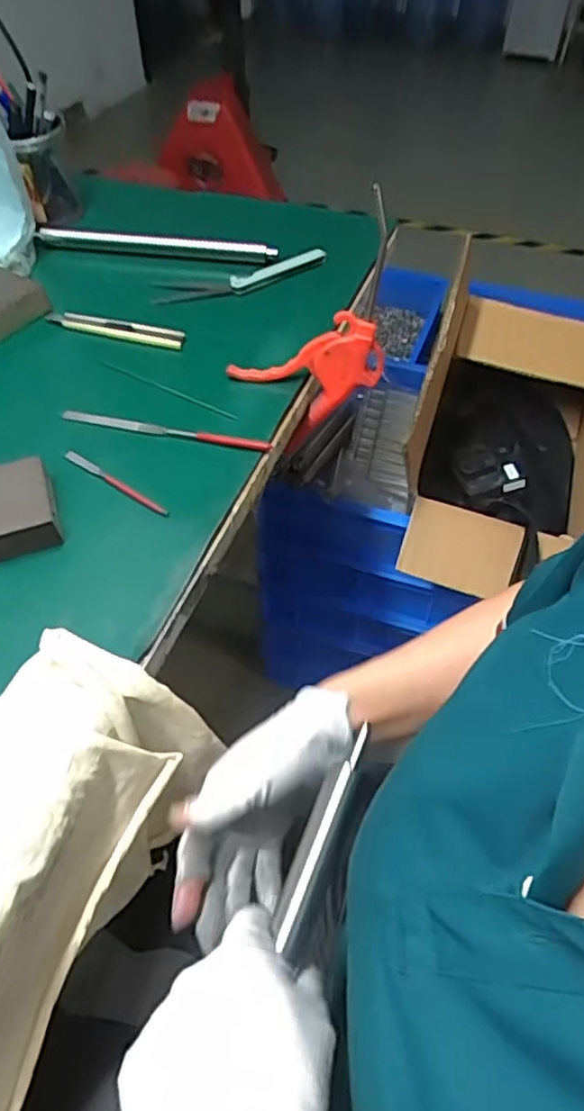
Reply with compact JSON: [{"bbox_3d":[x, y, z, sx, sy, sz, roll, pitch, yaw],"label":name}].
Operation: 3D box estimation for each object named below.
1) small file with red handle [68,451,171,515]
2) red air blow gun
[{"bbox_3d":[-0.131,-0.055,0.480,0.104,0.006,0.009,32,58,23],"label":"small file with red handle"},{"bbox_3d":[0.011,-0.145,0.546,0.124,0.112,0.033,0,51,0],"label":"red air blow gun"}]

